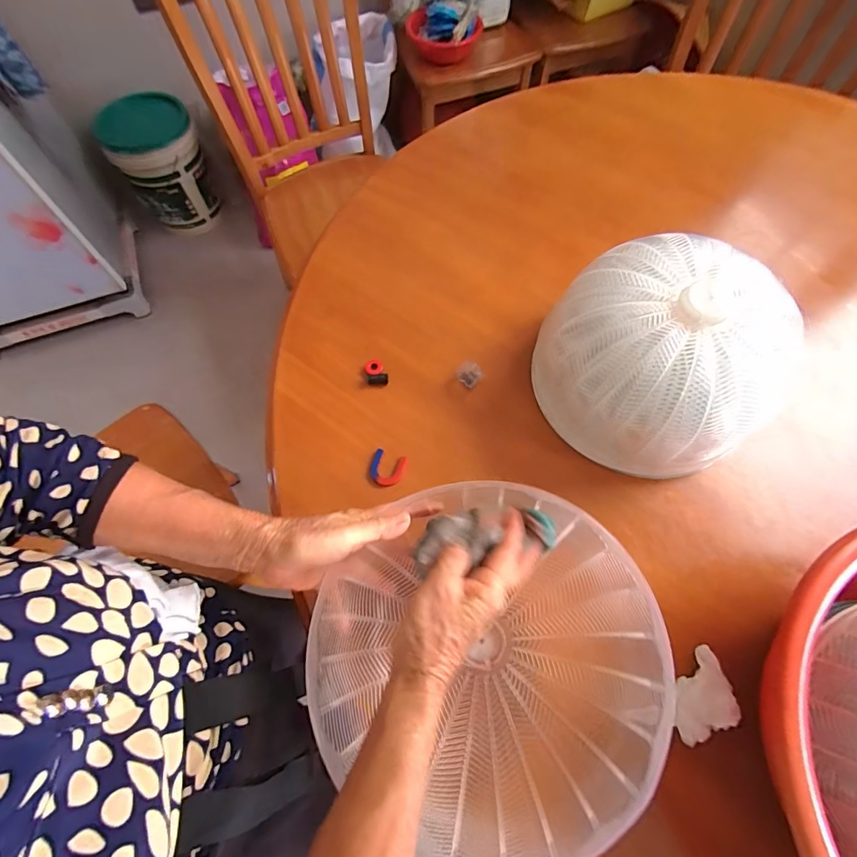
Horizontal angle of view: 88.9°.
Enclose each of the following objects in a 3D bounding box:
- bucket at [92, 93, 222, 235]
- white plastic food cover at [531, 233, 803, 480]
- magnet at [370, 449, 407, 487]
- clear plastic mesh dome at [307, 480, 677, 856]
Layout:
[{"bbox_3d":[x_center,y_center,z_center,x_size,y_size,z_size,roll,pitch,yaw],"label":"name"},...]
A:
[{"bbox_3d":[-0.893,-0.890,1.495,0.268,0.334,0.262,0,66,1],"label":"bucket"},{"bbox_3d":[0.233,-0.068,0.452,0.200,0.159,0.219,-27,68,-12],"label":"white plastic food cover"},{"bbox_3d":[-0.046,0.045,0.482,0.038,0.006,0.039,0,65,0],"label":"magnet"},{"bbox_3d":[0.045,0.178,0.359,0.243,0.116,0.241,37,71,15],"label":"clear plastic mesh dome"}]

